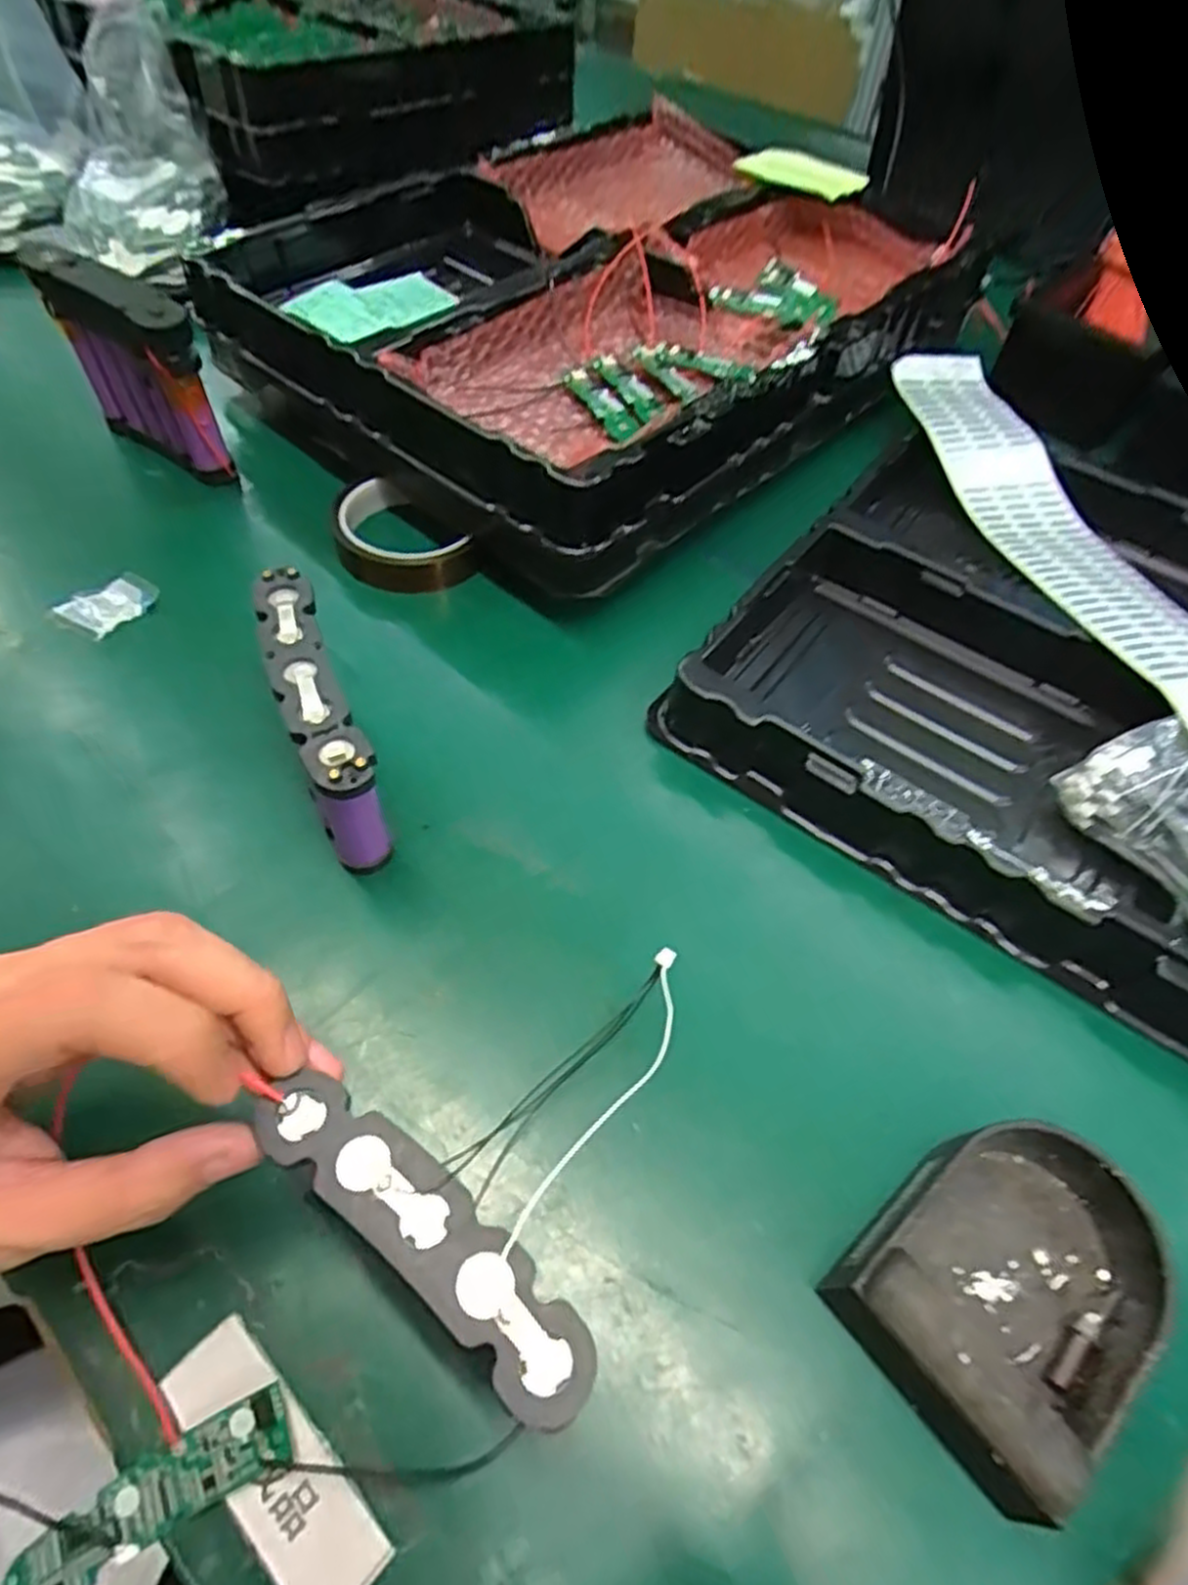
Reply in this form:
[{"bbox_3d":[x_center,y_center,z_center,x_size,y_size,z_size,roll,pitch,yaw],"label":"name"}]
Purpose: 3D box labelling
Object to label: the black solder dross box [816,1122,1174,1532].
[{"bbox_3d":[0.136,0.164,0.257,0.108,0.053,0.082,-28,61,-23],"label":"black solder dross box"}]

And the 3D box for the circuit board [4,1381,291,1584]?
[{"bbox_3d":[-0.125,0.200,0.219,0.078,0.010,0.020,-23,59,-20],"label":"circuit board"}]

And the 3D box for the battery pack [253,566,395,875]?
[{"bbox_3d":[-0.116,-0.025,0.338,0.029,0.080,0.121,-18,57,-17],"label":"battery pack"}]

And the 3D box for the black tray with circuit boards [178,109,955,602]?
[{"bbox_3d":[0.024,-0.347,0.566,0.358,0.098,0.482,40,60,22],"label":"black tray with circuit boards"}]

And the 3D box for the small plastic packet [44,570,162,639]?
[{"bbox_3d":[-0.263,-0.100,0.422,0.034,0.014,0.047,34,58,19],"label":"small plastic packet"}]

